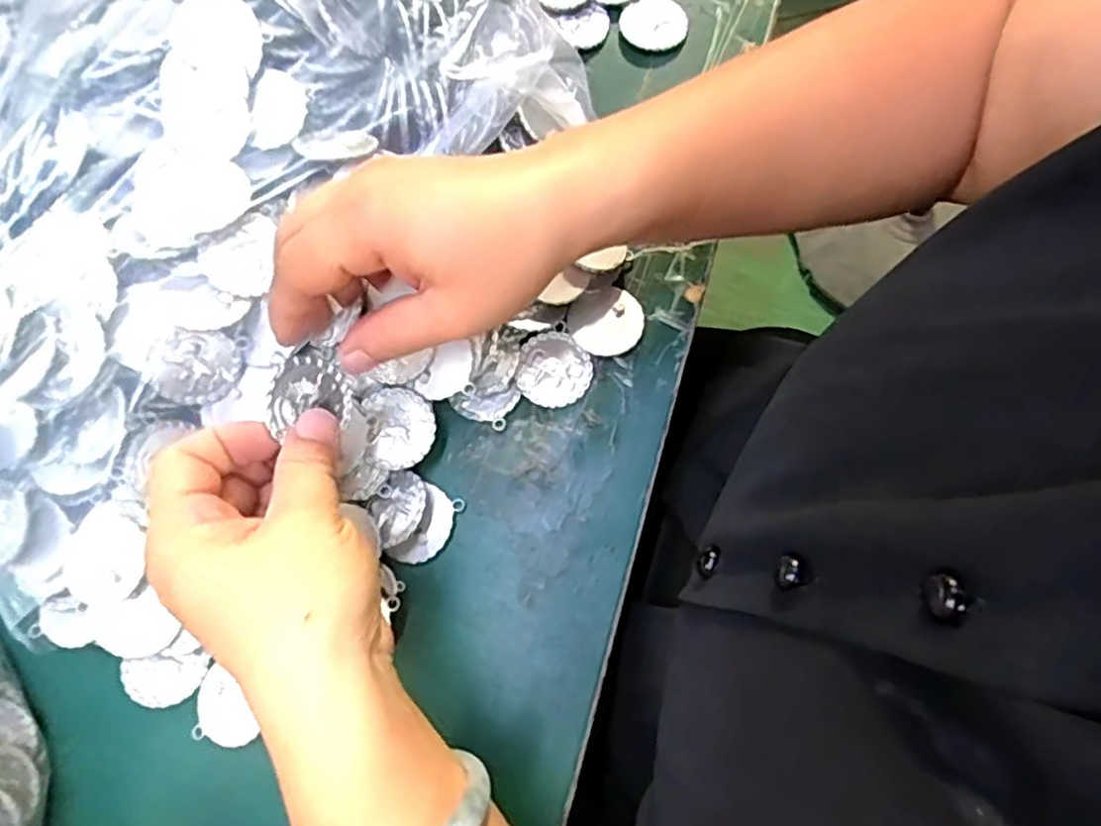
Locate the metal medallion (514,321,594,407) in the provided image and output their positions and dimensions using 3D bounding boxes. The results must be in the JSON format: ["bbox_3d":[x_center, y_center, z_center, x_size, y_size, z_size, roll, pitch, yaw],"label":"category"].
[{"bbox_3d":[0.001,-0.021,0.335,0.037,0.006,0.036,-1,74,3],"label":"metal medallion"}]

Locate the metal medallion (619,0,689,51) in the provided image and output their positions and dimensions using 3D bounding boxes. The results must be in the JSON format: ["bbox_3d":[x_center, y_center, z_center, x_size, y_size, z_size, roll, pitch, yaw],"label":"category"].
[{"bbox_3d":[0.059,-0.220,0.389,0.038,0.007,0.037,-1,74,3],"label":"metal medallion"}]

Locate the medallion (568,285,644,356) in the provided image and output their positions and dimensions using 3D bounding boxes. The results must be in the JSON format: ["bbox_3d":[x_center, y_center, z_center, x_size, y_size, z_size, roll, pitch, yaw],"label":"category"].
[{"bbox_3d":[0.027,-0.046,0.341,0.037,0.007,0.036,-1,69,2],"label":"medallion"}]

